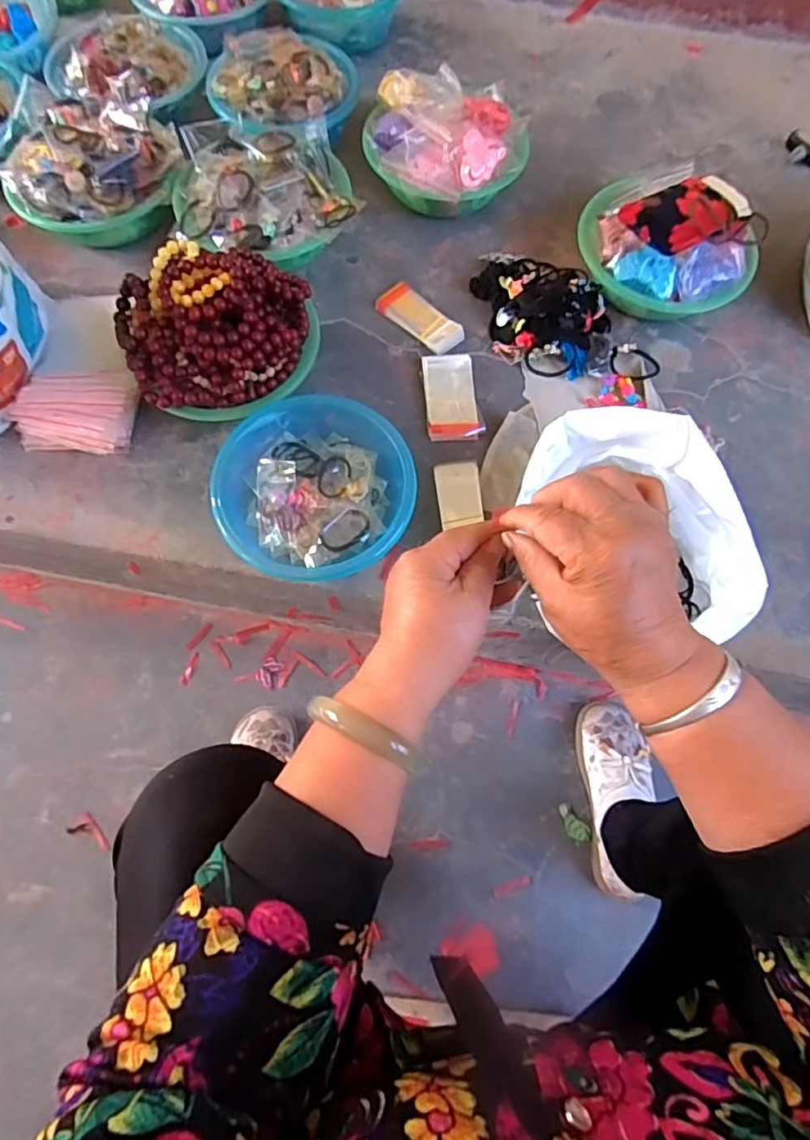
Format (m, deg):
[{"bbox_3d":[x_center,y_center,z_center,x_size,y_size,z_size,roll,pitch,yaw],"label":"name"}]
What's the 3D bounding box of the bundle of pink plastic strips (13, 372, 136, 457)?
[{"bbox_3d":[-0.406,-0.196,0.709,0.147,0.069,0.094,6,72,0],"label":"bundle of pink plastic strips"}]

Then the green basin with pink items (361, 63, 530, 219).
[{"bbox_3d":[0.061,-0.635,0.864,0.239,0.119,0.241,3,72,-1],"label":"green basin with pink items"}]

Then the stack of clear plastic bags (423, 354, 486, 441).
[{"bbox_3d":[0.062,-0.228,0.759,0.071,0.022,0.131,-7,72,-4],"label":"stack of clear plastic bags"}]

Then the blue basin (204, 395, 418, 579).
[{"bbox_3d":[-0.110,-0.096,0.681,0.214,0.078,0.220,0,72,-2],"label":"blue basin"}]

